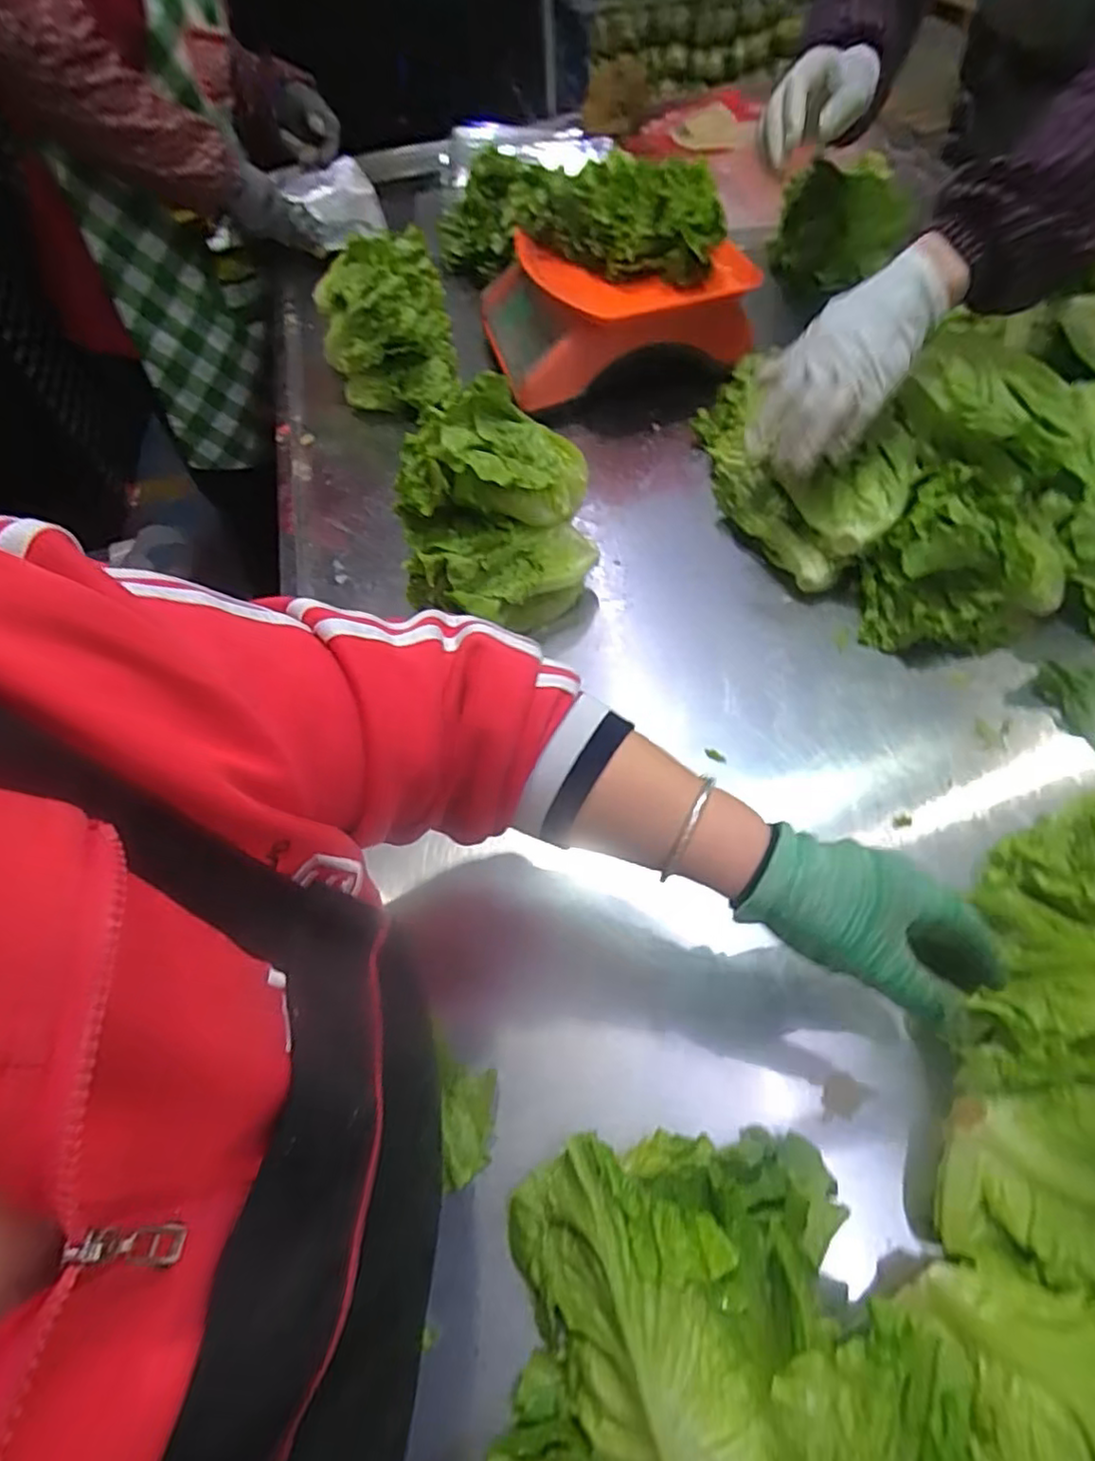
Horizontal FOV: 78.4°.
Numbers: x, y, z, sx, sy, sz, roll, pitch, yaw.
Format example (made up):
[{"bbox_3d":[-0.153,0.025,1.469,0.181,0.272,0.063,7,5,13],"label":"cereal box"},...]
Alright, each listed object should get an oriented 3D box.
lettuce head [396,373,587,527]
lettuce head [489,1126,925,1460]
[{"bbox_3d":[-0.050,-0.224,0.568,0.156,0.095,0.091,-1,57,4],"label":"lettuce head"},{"bbox_3d":[0.072,0.310,0.330,0.186,0.061,0.187,0,57,5],"label":"lettuce head"}]

